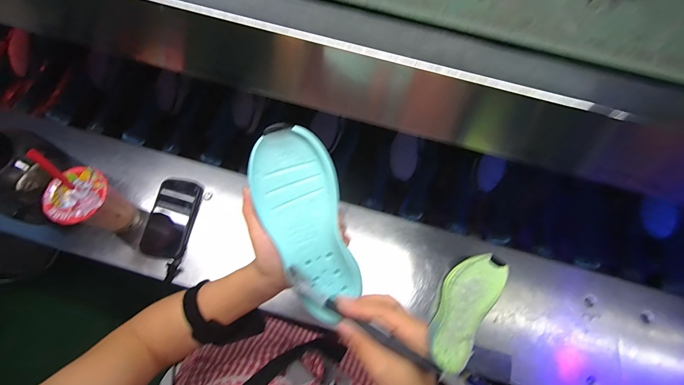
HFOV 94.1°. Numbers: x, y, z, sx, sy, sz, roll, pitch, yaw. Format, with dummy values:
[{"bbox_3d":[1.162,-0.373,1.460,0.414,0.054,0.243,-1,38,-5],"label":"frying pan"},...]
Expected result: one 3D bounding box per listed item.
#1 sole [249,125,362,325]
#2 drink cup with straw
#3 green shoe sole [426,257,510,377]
[{"bbox_3d":[-0.034,0.043,0.338,0.081,0.021,0.214,-19,106,-9],"label":"sole"},{"bbox_3d":[-0.419,0.014,0.527,0.081,0.176,0.088,1,70,-2],"label":"drink cup with straw"},{"bbox_3d":[0.216,0.207,0.579,0.090,0.047,0.213,36,72,10],"label":"green shoe sole"}]

